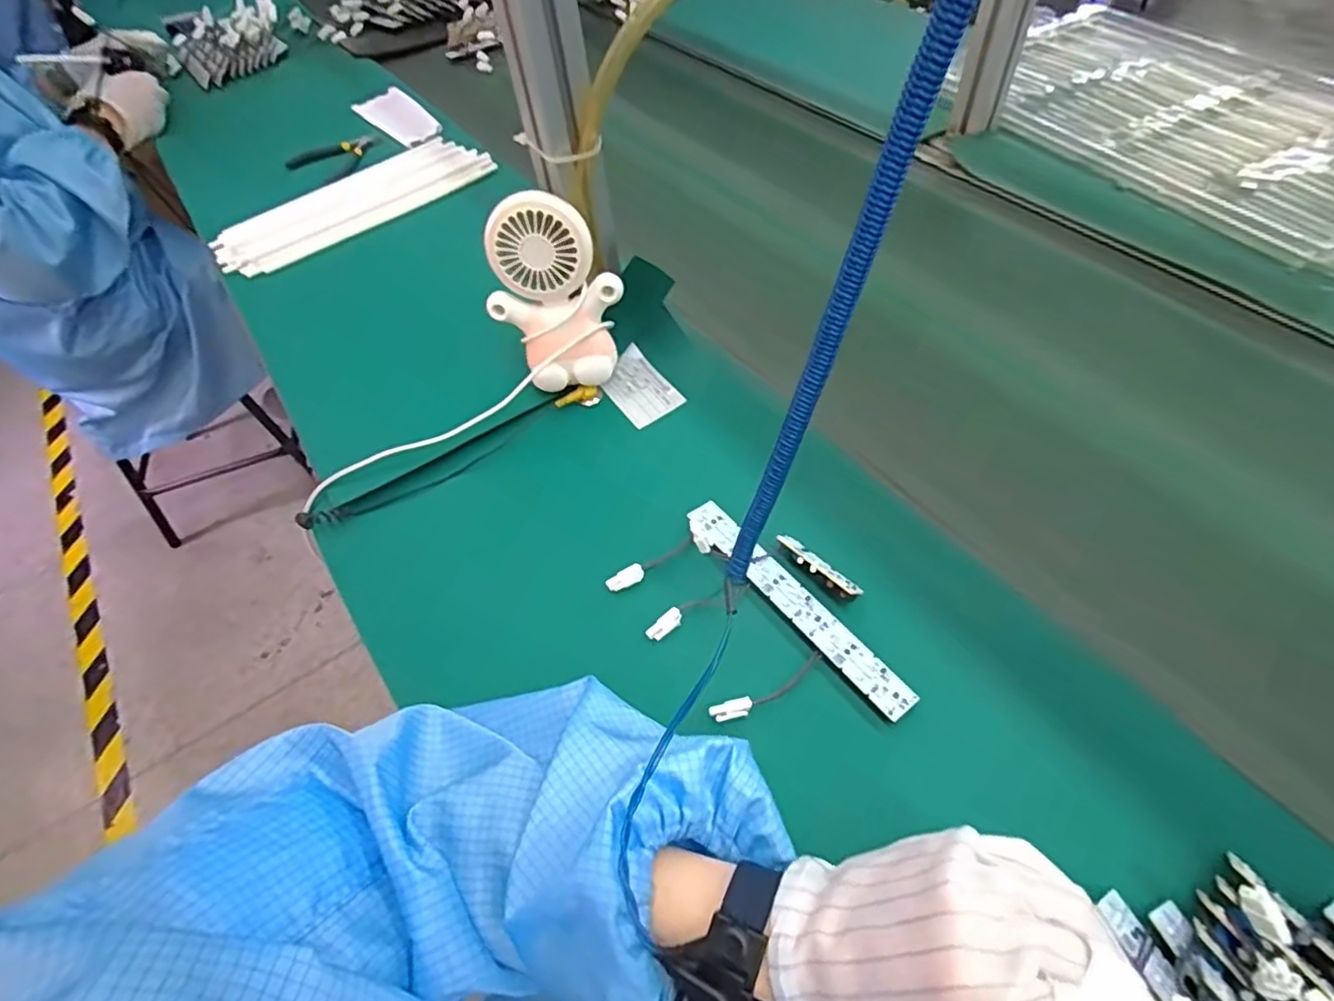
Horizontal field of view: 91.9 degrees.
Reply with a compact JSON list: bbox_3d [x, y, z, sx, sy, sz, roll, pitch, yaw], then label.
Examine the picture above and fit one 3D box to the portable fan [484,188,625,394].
[{"bbox_3d":[-0.089,-0.165,0.518,0.098,0.149,0.046,-13,35,3],"label":"portable fan"}]

